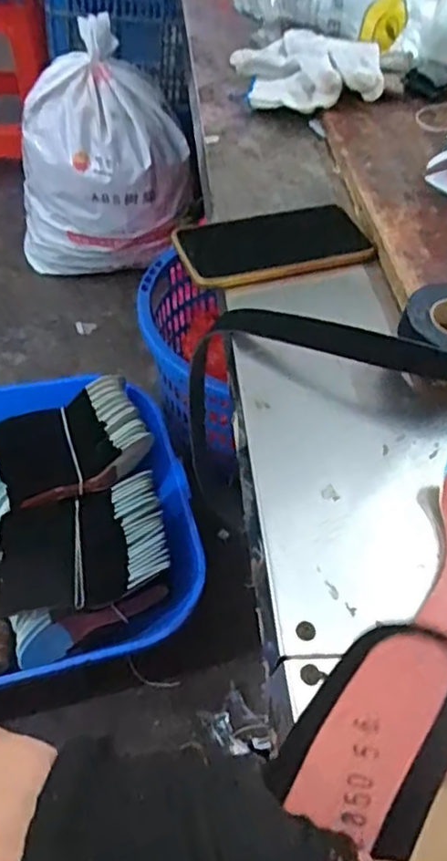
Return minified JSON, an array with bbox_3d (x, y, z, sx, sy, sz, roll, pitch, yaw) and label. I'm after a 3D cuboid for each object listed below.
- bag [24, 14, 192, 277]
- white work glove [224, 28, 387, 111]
[{"bbox_3d":[-0.278,-0.599,1.470,0.366,0.477,0.266,-11,52,-15],"label":"bag"},{"bbox_3d":[0.091,-0.407,0.722,0.158,0.049,0.148,4,50,-4],"label":"white work glove"}]

